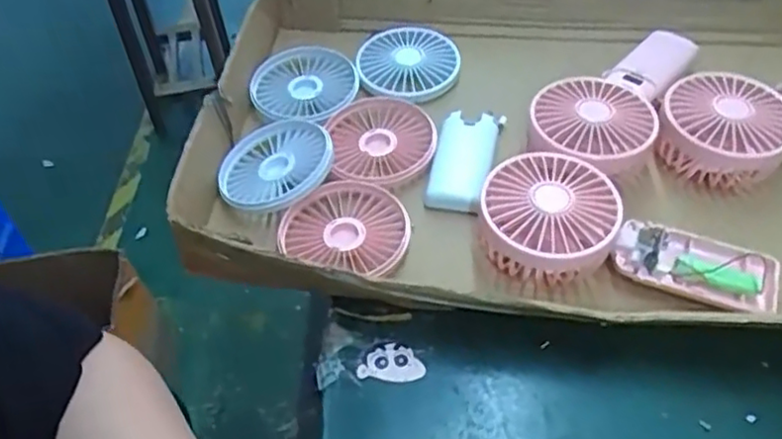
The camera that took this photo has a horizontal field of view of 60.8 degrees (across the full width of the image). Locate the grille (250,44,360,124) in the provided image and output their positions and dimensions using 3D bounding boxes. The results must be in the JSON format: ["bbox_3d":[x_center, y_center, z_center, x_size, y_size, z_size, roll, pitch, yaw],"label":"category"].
[{"bbox_3d":[-0.071,-0.114,0.550,0.082,0.014,0.082,-3,49,3],"label":"grille"}]

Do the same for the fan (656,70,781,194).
[{"bbox_3d":[0.280,-0.077,0.482,0.182,0.034,0.082,-16,50,-8],"label":"fan"}]

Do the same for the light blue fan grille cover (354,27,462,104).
[{"bbox_3d":[0.014,-0.134,0.563,0.081,0.010,0.086,5,50,10],"label":"light blue fan grille cover"}]

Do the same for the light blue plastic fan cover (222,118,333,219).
[{"bbox_3d":[-0.084,-0.044,0.490,0.081,0.020,0.090,-2,50,4],"label":"light blue plastic fan cover"}]

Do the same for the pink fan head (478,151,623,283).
[{"bbox_3d":[0.103,0.001,0.439,0.084,0.048,0.081,7,51,12],"label":"pink fan head"}]

